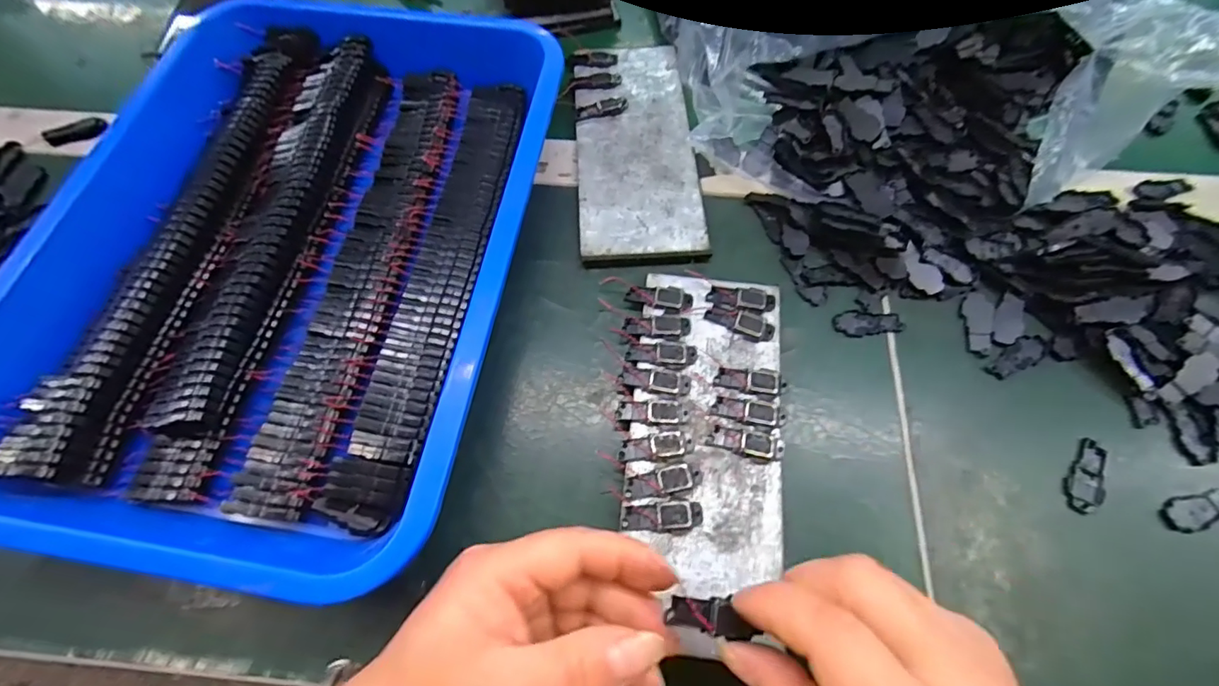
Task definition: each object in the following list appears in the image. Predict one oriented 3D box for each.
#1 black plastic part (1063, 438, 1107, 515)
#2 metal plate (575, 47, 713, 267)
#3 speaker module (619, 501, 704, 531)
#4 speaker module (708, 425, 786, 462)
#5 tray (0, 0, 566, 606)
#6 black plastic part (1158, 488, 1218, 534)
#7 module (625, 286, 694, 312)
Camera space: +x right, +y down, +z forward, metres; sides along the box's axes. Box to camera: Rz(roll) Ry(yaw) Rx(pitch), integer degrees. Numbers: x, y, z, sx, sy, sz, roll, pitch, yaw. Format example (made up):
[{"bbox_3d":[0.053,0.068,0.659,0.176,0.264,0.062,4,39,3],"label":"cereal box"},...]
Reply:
[{"bbox_3d":[0.248,0.069,0.270,0.016,0.005,0.041,29,69,13],"label":"black plastic part"},{"bbox_3d":[0.017,-0.139,0.363,0.080,0.008,0.193,-4,66,-1],"label":"metal plate"},{"bbox_3d":[0.025,0.084,0.253,0.039,0.005,0.013,-2,66,0],"label":"speaker module"},{"bbox_3d":[0.071,0.052,0.270,0.038,0.005,0.014,11,66,5],"label":"speaker module"},{"bbox_3d":[-0.184,-0.067,0.311,0.269,0.052,0.376,9,66,4],"label":"tray"},{"bbox_3d":[0.295,0.082,0.258,0.040,0.004,0.016,-15,66,-6],"label":"black plastic part"},{"bbox_3d":[0.030,-0.027,0.306,0.039,0.004,0.016,7,66,4],"label":"module"}]

